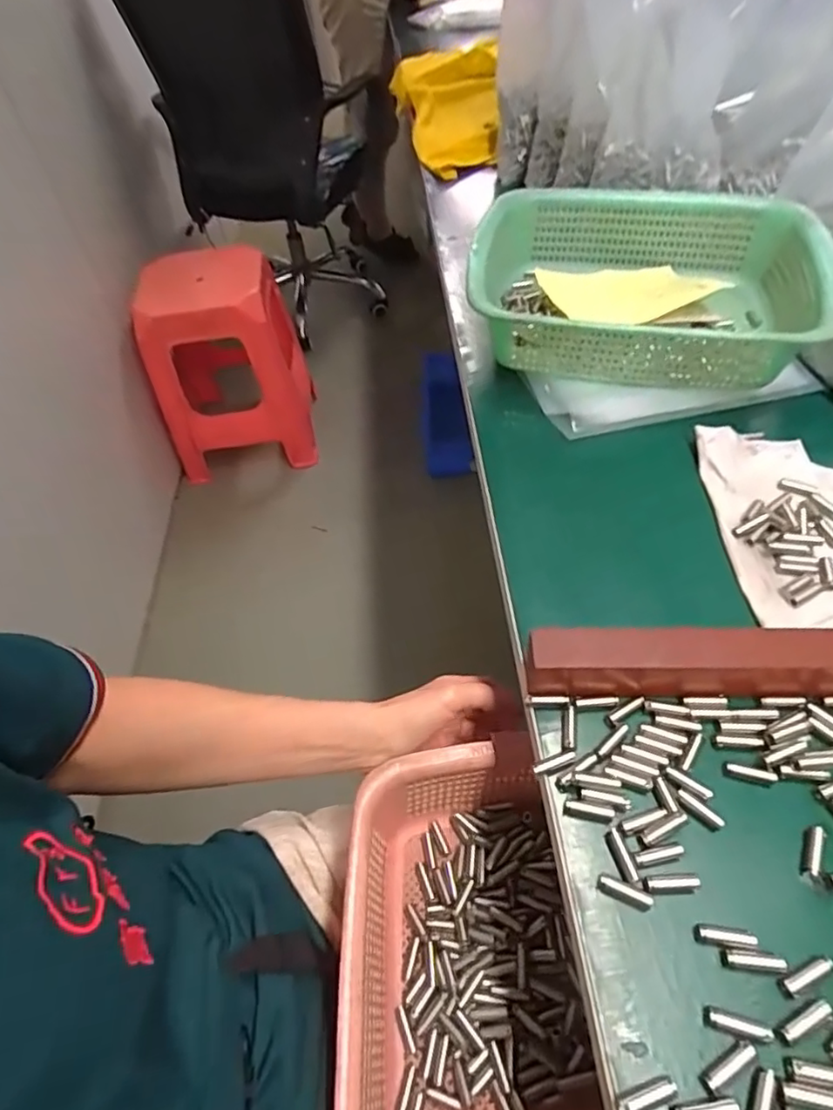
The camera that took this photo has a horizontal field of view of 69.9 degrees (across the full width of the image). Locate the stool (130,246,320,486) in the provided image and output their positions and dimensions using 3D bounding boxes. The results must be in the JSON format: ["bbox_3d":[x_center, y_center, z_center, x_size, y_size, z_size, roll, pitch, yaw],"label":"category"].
[{"bbox_3d":[-0.481,-0.494,1.527,0.374,0.482,0.344,-13,51,-4],"label":"stool"}]

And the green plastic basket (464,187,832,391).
[{"bbox_3d":[0.203,-0.245,0.548,0.300,0.080,0.217,6,52,11],"label":"green plastic basket"}]

